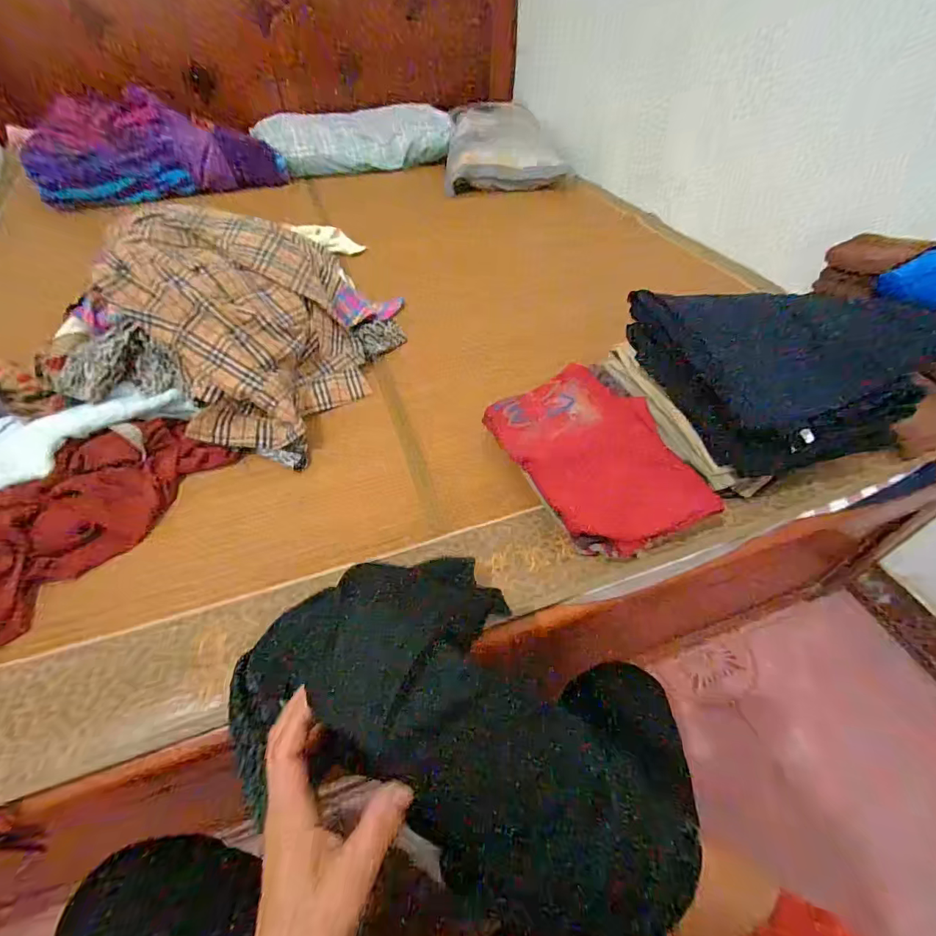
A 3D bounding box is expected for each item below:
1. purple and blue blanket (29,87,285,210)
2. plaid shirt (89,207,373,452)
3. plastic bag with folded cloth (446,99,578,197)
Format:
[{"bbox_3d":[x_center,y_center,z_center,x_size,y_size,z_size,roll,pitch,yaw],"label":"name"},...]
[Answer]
[{"bbox_3d":[-0.887,-0.927,1.342,0.637,0.193,0.294,-14,49,-11],"label":"purple and blue blanket"},{"bbox_3d":[-0.343,-0.220,0.718,0.322,0.216,0.380,-17,50,-14],"label":"plaid shirt"},{"bbox_3d":[0.125,-1.079,1.514,0.387,0.121,0.457,1,48,2],"label":"plastic bag with folded cloth"}]

